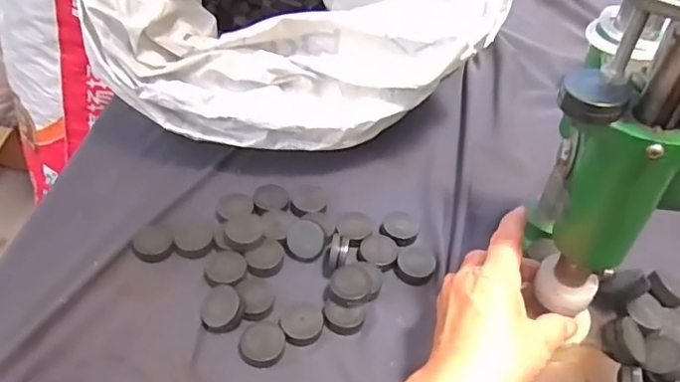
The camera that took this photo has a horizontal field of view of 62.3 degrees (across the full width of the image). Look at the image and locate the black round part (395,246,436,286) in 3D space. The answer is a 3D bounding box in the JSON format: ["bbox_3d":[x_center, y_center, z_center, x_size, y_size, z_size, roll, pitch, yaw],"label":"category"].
[{"bbox_3d":[0.065,0.063,0.484,0.032,0.008,0.037,14,46,9],"label":"black round part"}]

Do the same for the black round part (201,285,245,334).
[{"bbox_3d":[-0.092,0.092,0.439,0.034,0.012,0.034,-10,60,17],"label":"black round part"}]

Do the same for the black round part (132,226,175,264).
[{"bbox_3d":[-0.159,0.046,0.479,0.031,0.013,0.031,2,46,-3],"label":"black round part"}]

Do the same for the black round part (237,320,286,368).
[{"bbox_3d":[-0.058,0.115,0.424,0.033,0.005,0.035,2,46,-3],"label":"black round part"}]

